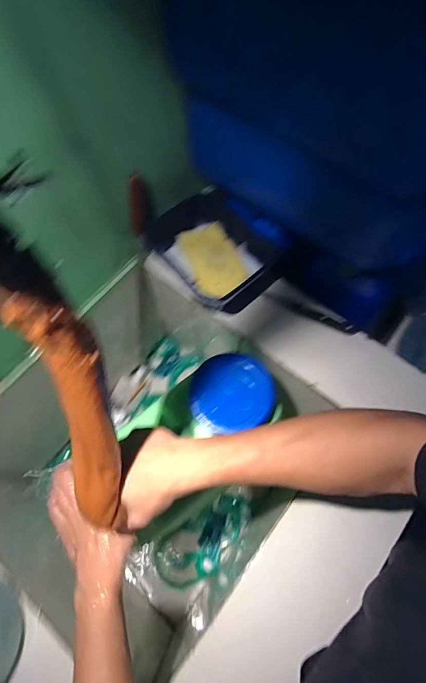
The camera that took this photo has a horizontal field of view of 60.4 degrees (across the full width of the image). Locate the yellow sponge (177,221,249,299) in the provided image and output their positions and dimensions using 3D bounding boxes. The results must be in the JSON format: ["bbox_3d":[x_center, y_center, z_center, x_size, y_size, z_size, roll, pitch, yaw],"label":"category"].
[{"bbox_3d":[0.002,-0.147,0.657,0.089,0.026,0.132,-20,68,-7],"label":"yellow sponge"}]

